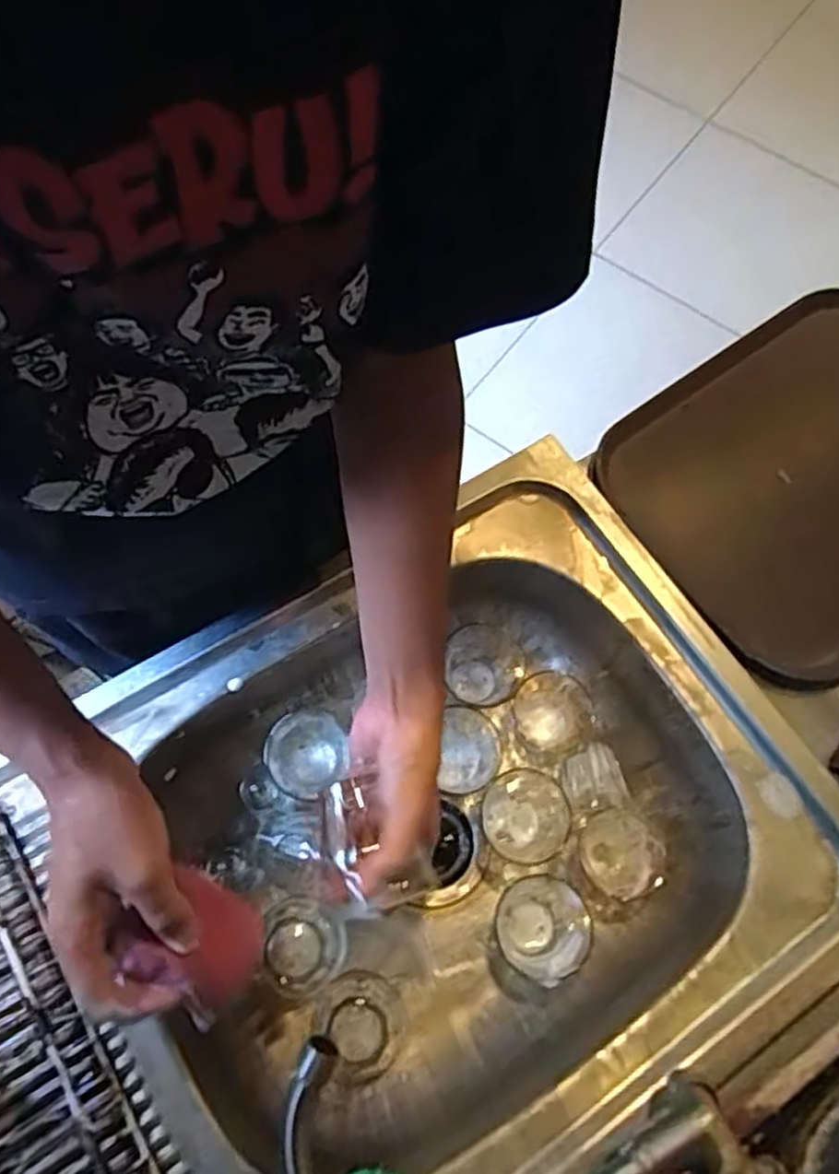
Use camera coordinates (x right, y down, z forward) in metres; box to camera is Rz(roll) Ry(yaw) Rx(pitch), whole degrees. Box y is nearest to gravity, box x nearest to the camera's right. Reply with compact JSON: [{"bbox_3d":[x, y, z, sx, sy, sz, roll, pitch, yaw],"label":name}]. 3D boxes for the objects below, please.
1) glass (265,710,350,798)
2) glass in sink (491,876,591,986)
[{"bbox_3d":[-0.104,0.155,0.683,0.065,0.075,0.066,1,68,-2],"label":"glass"},{"bbox_3d":[0.104,0.293,0.638,0.070,0.078,0.075,1,68,-2],"label":"glass in sink"}]

